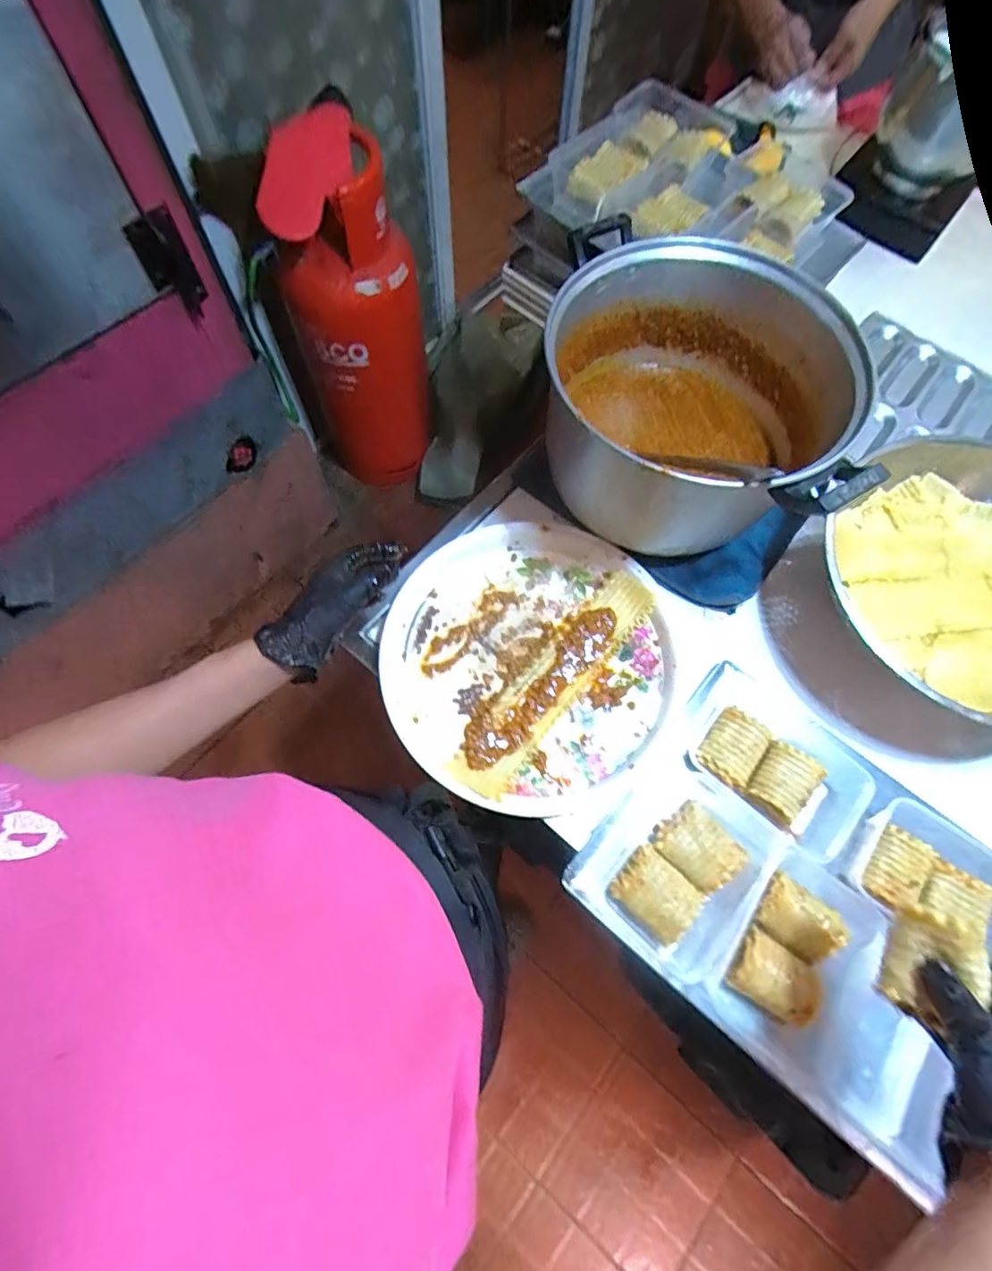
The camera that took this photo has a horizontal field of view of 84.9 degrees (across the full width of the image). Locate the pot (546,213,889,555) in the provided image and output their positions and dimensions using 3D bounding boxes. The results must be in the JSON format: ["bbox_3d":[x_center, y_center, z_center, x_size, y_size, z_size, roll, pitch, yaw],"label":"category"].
[{"bbox_3d":[0.226,-0.262,0.648,0.311,0.203,0.326,0,69,-1],"label":"pot"}]

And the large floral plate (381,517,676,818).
[{"bbox_3d":[0.039,0.025,0.647,0.329,0.024,0.341,0,69,-1],"label":"large floral plate"}]

